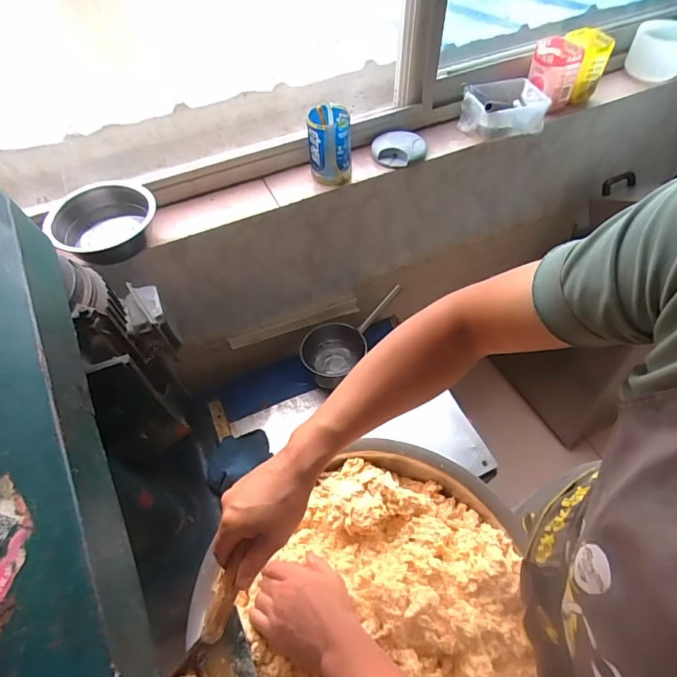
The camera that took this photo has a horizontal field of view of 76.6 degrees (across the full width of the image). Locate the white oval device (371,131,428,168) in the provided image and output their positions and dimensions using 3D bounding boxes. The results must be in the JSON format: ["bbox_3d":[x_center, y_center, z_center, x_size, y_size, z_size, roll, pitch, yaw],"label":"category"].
[{"bbox_3d":[0.138,-0.428,0.951,0.113,0.028,0.114,14,56,12],"label":"white oval device"}]

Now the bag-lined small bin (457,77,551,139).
[{"bbox_3d":[0.380,-0.540,0.990,0.184,0.066,0.149,2,55,3],"label":"bag-lined small bin"}]

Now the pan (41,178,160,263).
[{"bbox_3d":[-0.434,-0.217,0.810,0.176,0.064,0.184,-1,55,1],"label":"pan"}]

